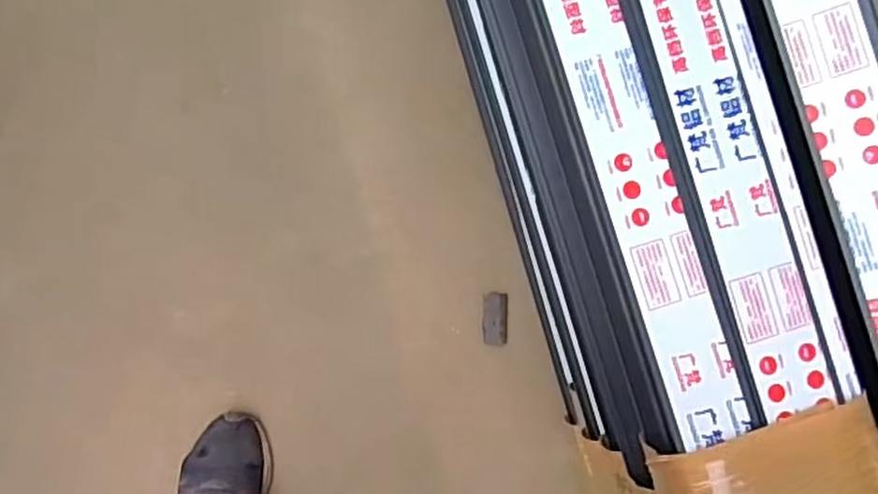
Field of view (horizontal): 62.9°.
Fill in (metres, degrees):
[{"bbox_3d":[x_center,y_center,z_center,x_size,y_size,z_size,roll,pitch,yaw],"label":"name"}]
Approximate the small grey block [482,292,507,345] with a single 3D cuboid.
[{"bbox_3d":[0.076,0.097,0.971,0.033,0.013,0.070,0,89,1],"label":"small grey block"}]

